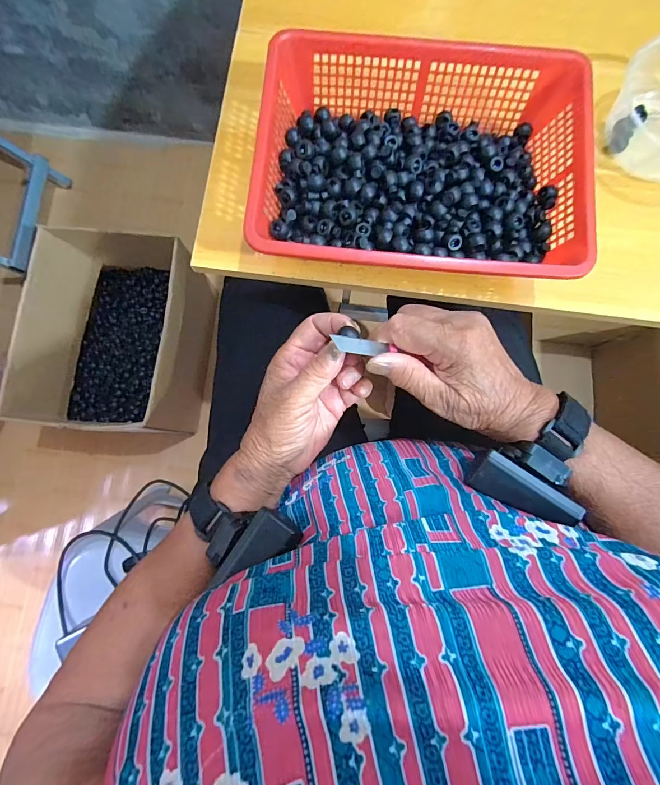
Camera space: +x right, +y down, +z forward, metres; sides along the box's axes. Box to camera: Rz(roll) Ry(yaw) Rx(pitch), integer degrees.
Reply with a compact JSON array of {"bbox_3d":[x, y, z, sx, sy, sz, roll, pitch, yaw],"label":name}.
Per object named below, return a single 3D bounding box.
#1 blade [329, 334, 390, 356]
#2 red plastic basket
[{"bbox_3d":[0.023,-0.033,0.260,0.040,0.004,0.012,6,81,-22],"label":"blade"},{"bbox_3d":[0.083,-0.217,0.363,0.299,0.082,0.223,6,81,-1],"label":"red plastic basket"}]

